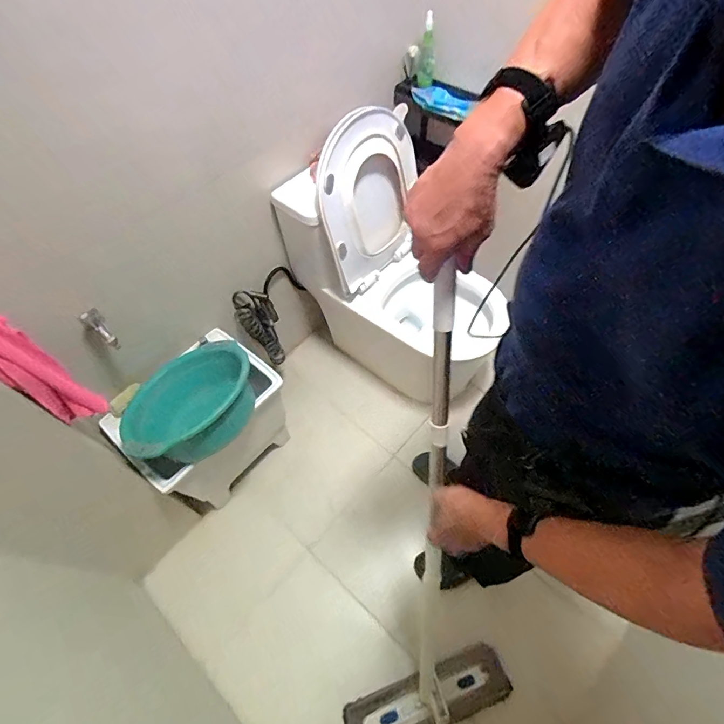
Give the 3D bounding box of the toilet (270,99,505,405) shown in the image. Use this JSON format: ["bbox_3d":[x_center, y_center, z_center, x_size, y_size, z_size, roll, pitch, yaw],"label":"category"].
[{"bbox_3d":[0.129,-0.271,1.292,0.639,0.814,0.359,27,62,19],"label":"toilet"}]

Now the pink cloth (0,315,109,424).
[{"bbox_3d":[-0.579,0.014,0.738,0.051,0.309,0.080,22,61,17],"label":"pink cloth"}]

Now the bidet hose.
[{"bbox_3d":[-0.289,-0.157,1.415,0.084,0.320,0.247,23,61,18],"label":"bidet hose"}]

